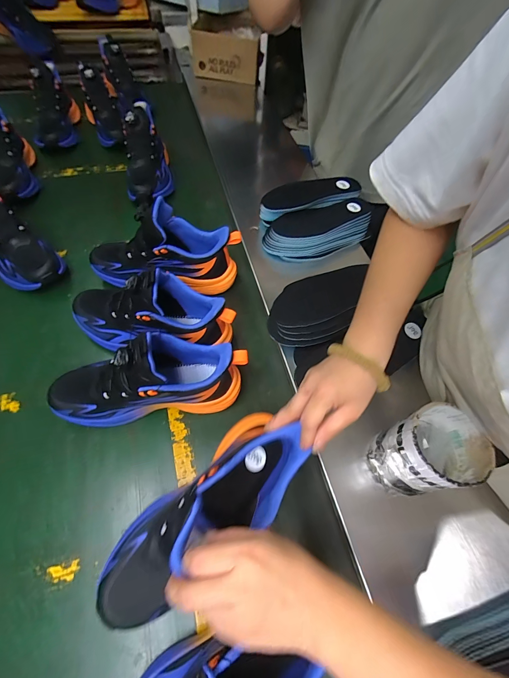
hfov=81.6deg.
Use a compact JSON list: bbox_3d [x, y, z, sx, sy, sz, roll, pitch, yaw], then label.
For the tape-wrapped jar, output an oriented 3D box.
[{"bbox_3d":[0.197,0.132,0.348,0.082,0.117,0.075,1,60,-3],"label":"tape-wrapped jar"}]

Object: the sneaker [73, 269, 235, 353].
[{"bbox_3d":[-0.158,-0.043,0.449,0.254,0.135,0.087,7,60,1],"label":"sneaker"}]

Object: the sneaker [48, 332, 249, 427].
[{"bbox_3d":[-0.144,0.047,0.397,0.260,0.142,0.090,-6,61,-7],"label":"sneaker"}]

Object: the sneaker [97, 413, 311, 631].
[{"bbox_3d":[-0.055,0.178,0.311,0.238,0.096,0.099,-36,68,-18],"label":"sneaker"}]

